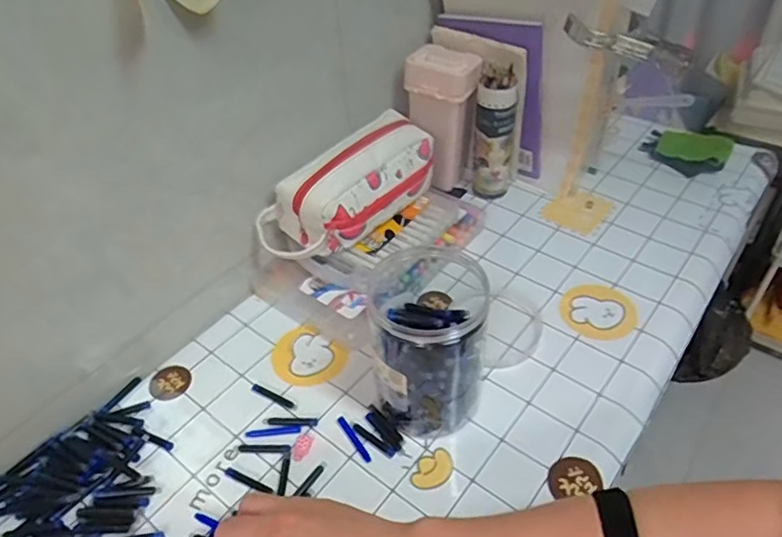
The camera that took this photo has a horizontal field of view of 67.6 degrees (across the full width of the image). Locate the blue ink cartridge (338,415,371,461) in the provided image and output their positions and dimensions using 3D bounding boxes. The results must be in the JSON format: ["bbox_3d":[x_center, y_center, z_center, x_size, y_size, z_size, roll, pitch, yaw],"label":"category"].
[{"bbox_3d":[-0.033,0.154,0.529,0.007,0.004,0.051,-26,48,-22],"label":"blue ink cartridge"}]

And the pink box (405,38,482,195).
[{"bbox_3d":[0.069,-0.186,0.748,0.083,0.172,0.071,19,48,21],"label":"pink box"}]

